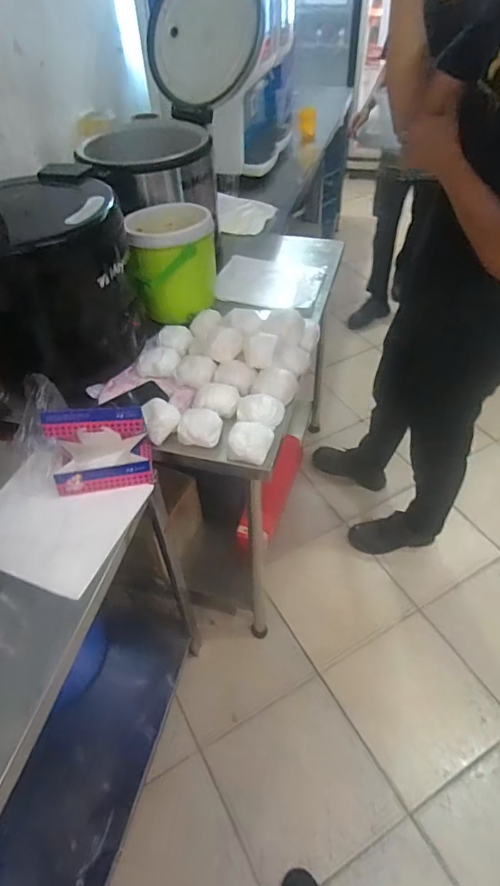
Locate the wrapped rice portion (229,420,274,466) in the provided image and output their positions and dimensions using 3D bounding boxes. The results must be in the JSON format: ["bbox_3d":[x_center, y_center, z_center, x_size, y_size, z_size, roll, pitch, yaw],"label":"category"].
[{"bbox_3d":[-0.002,-0.005,0.996,0.088,0.043,0.082,13,49,15],"label":"wrapped rice portion"}]

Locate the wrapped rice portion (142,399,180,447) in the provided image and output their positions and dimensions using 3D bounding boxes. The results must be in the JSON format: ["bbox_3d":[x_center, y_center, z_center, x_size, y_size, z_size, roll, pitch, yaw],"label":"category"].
[{"bbox_3d":[-0.179,-0.048,1.033,0.070,0.061,0.077,-1,47,2],"label":"wrapped rice portion"}]

